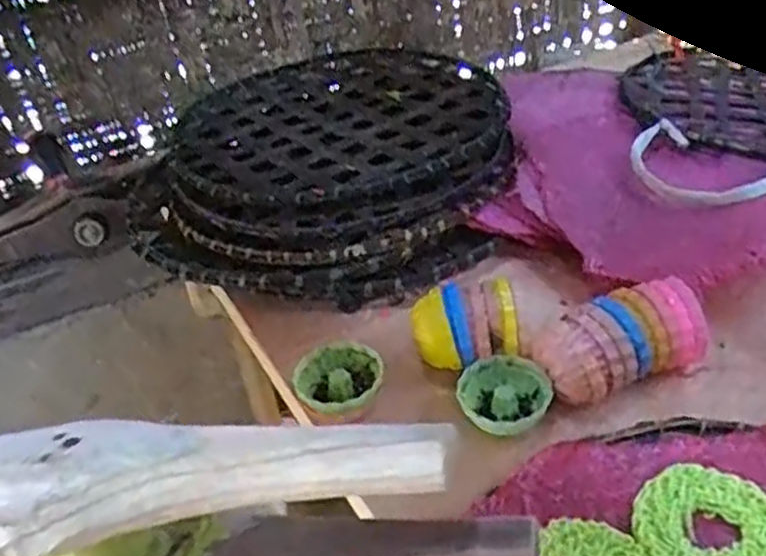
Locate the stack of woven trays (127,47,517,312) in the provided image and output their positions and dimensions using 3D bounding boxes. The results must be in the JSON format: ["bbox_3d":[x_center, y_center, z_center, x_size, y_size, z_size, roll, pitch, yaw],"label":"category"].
[{"bbox_3d":[-0.055,-0.128,0.789,0.360,0.066,0.425,-1,36,9],"label":"stack of woven trays"}]

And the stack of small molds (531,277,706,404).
[{"bbox_3d":[0.162,0.046,0.523,0.111,0.056,0.051,-17,37,-13],"label":"stack of small molds"}]

